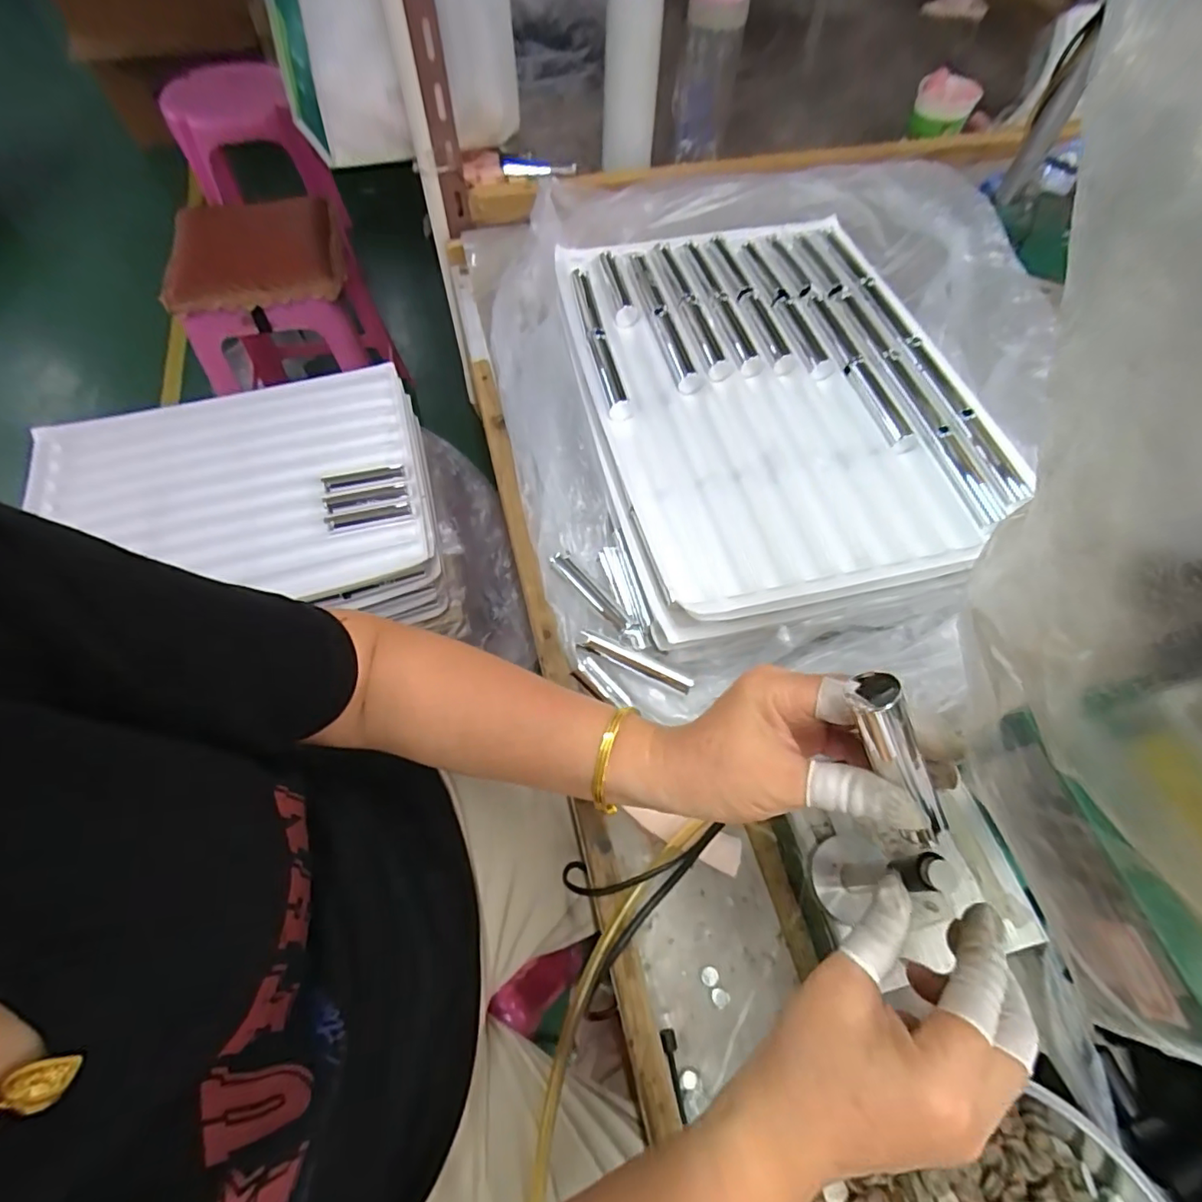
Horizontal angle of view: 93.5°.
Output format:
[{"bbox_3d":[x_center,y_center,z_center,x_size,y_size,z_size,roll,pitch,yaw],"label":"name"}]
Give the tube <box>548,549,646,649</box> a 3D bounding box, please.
[{"bbox_3d":[-0.003,-0.002,0.458,0.017,0.016,0.100,-37,68,-19],"label":"tube"}]

